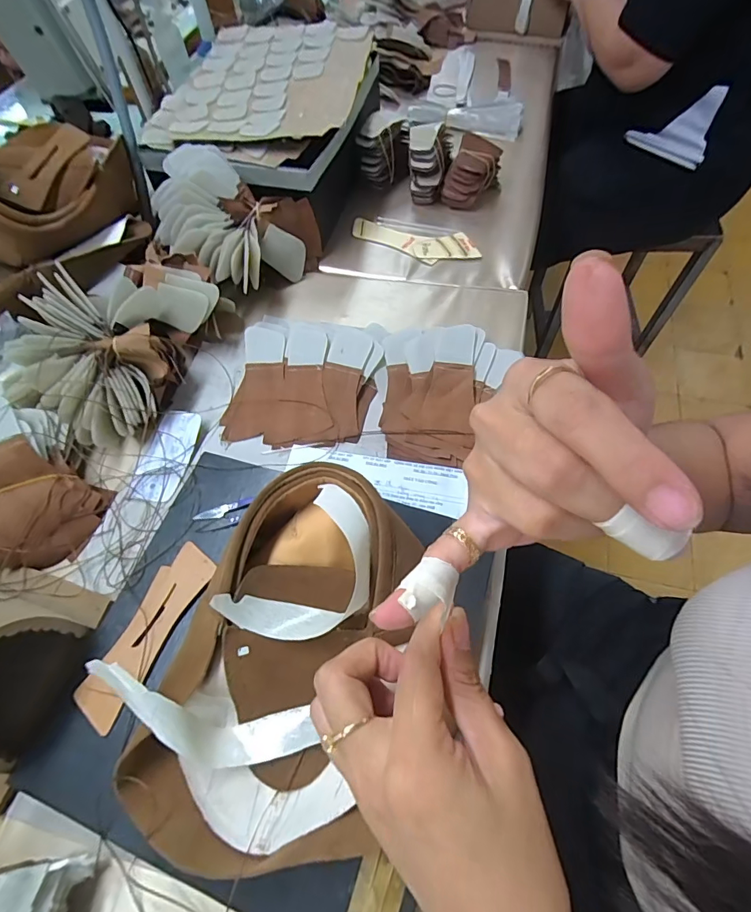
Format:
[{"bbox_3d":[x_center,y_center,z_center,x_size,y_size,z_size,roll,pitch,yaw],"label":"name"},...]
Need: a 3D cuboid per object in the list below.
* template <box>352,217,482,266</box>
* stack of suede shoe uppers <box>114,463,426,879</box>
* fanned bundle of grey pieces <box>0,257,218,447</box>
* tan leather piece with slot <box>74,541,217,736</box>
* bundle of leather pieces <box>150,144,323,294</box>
[{"bbox_3d":[0.052,-0.308,0.644,0.191,0.007,0.063,15,67,13],"label":"template"},{"bbox_3d":[-0.060,0.149,0.339,0.156,0.083,0.274,19,64,14],"label":"stack of suede shoe uppers"},{"bbox_3d":[-0.286,-0.130,0.491,0.157,0.089,0.218,17,64,13],"label":"fanned bundle of grey pieces"},{"bbox_3d":[-0.191,0.144,0.375,0.042,0.006,0.146,25,67,13],"label":"tan leather piece with slot"},{"bbox_3d":[-0.188,-0.283,0.564,0.183,0.117,0.146,16,64,12],"label":"bundle of leather pieces"}]

